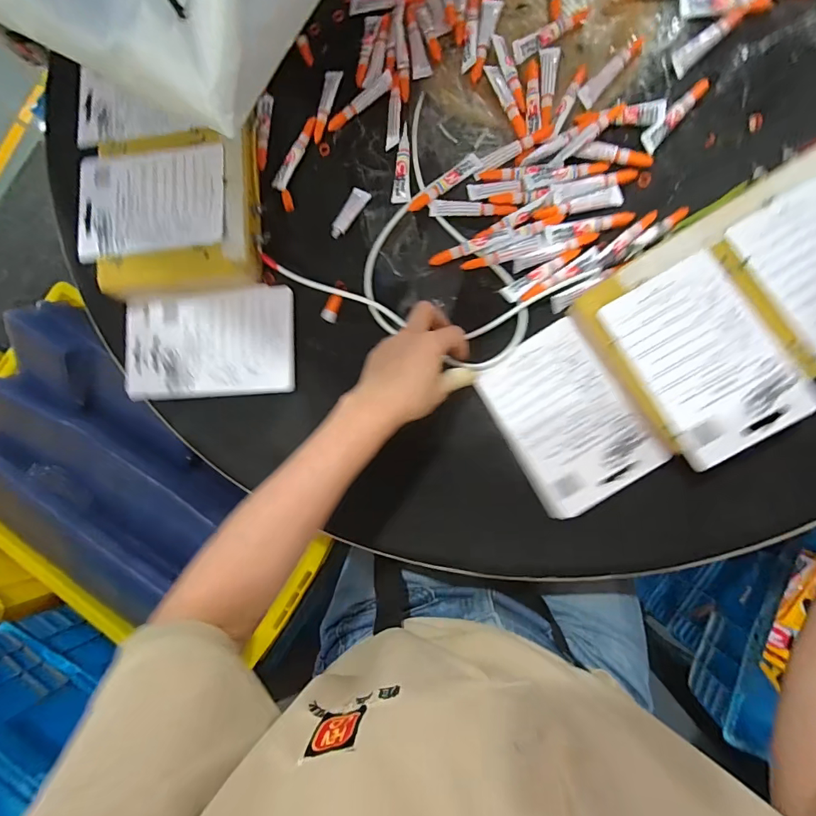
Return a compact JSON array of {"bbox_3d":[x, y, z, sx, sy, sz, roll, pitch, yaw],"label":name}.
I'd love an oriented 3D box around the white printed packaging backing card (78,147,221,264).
[{"bbox_3d":[-0.276,-0.222,0.482,0.166,0.005,0.115,-2,83,6],"label":"white printed packaging backing card"}]

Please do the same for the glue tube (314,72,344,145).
[{"bbox_3d":[-0.092,-0.339,0.504,0.020,0.008,0.088,11,84,11],"label":"glue tube"}]

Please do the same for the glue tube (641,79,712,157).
[{"bbox_3d":[0.267,-0.295,0.450,0.019,0.009,0.084,41,91,12],"label":"glue tube"}]

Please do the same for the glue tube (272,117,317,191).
[{"bbox_3d":[-0.126,-0.284,0.500,0.016,0.010,0.086,28,88,12],"label":"glue tube"}]

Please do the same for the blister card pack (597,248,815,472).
[{"bbox_3d":[0.260,-0.045,0.390,0.117,0.006,0.164,-30,81,4],"label":"blister card pack"}]

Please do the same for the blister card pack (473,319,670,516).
[{"bbox_3d":[0.150,0.010,0.425,0.117,0.010,0.158,-33,78,4],"label":"blister card pack"}]

